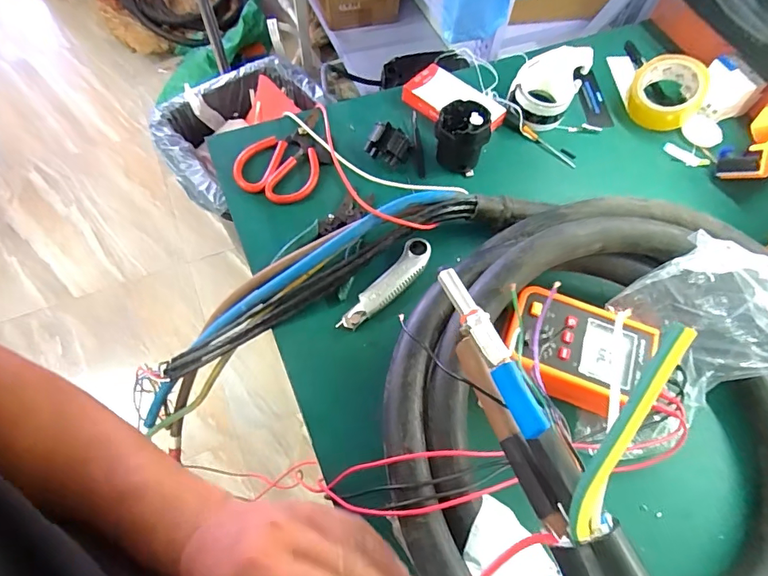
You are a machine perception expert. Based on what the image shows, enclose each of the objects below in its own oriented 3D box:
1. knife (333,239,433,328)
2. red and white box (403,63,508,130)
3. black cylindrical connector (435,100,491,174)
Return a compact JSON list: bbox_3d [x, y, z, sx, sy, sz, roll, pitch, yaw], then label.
[{"bbox_3d":[0.007,-0.006,0.566,0.034,0.012,0.152,39,68,15],"label":"knife"},{"bbox_3d":[0.112,-0.293,0.721,0.142,0.026,0.093,42,69,16],"label":"red and white box"},{"bbox_3d":[0.110,-0.220,0.648,0.069,0.072,0.070,1,64,-3],"label":"black cylindrical connector"}]

